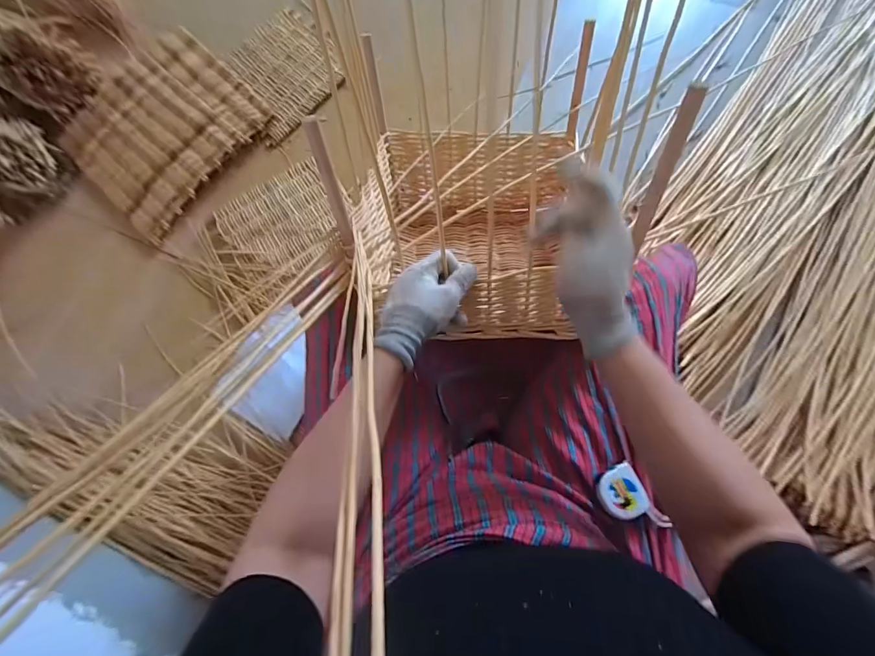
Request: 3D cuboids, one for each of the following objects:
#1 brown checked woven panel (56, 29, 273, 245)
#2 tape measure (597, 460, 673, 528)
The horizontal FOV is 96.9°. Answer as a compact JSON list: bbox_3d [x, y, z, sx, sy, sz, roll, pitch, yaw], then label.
[{"bbox_3d":[-0.737,-0.541,1.031,0.445,0.037,0.473,42,87,7],"label":"brown checked woven panel"},{"bbox_3d":[0.220,0.200,0.446,0.052,0.016,0.074,-33,82,-1],"label":"tape measure"}]

